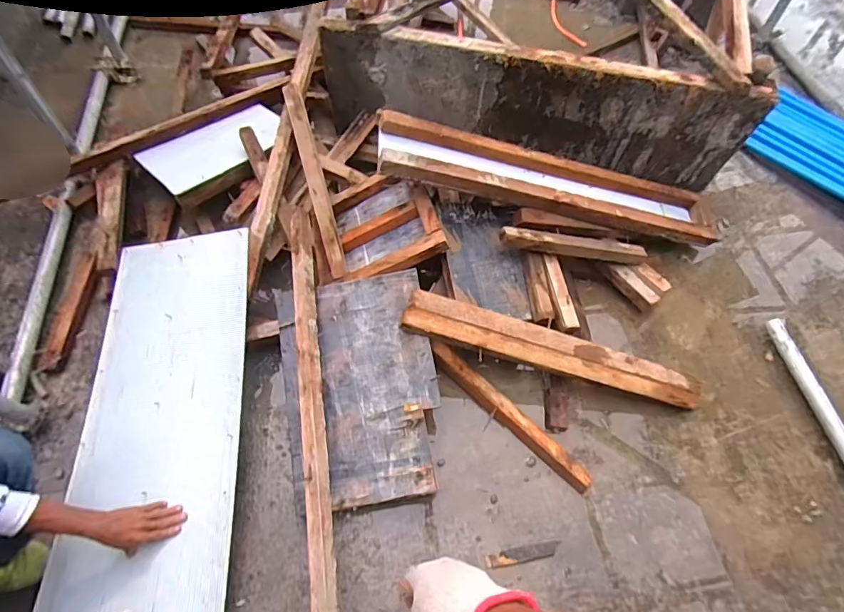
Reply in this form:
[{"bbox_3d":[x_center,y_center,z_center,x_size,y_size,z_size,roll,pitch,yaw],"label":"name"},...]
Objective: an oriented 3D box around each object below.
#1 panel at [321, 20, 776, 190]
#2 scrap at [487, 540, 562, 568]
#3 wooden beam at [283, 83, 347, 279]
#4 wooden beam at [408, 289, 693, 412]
[{"bbox_3d":[0.367,-0.676,1.602,1.428,0.404,0.065,11,60,4],"label":"panel"},{"bbox_3d":[0.258,0.631,1.191,0.193,0.015,0.036,-8,60,-7],"label":"scrap"},{"bbox_3d":[-0.333,-0.399,1.469,0.066,0.043,0.660,-15,79,-8],"label":"wooden beam"},{"bbox_3d":[0.390,0.131,1.322,0.906,0.053,0.110,17,61,-9],"label":"wooden beam"}]

